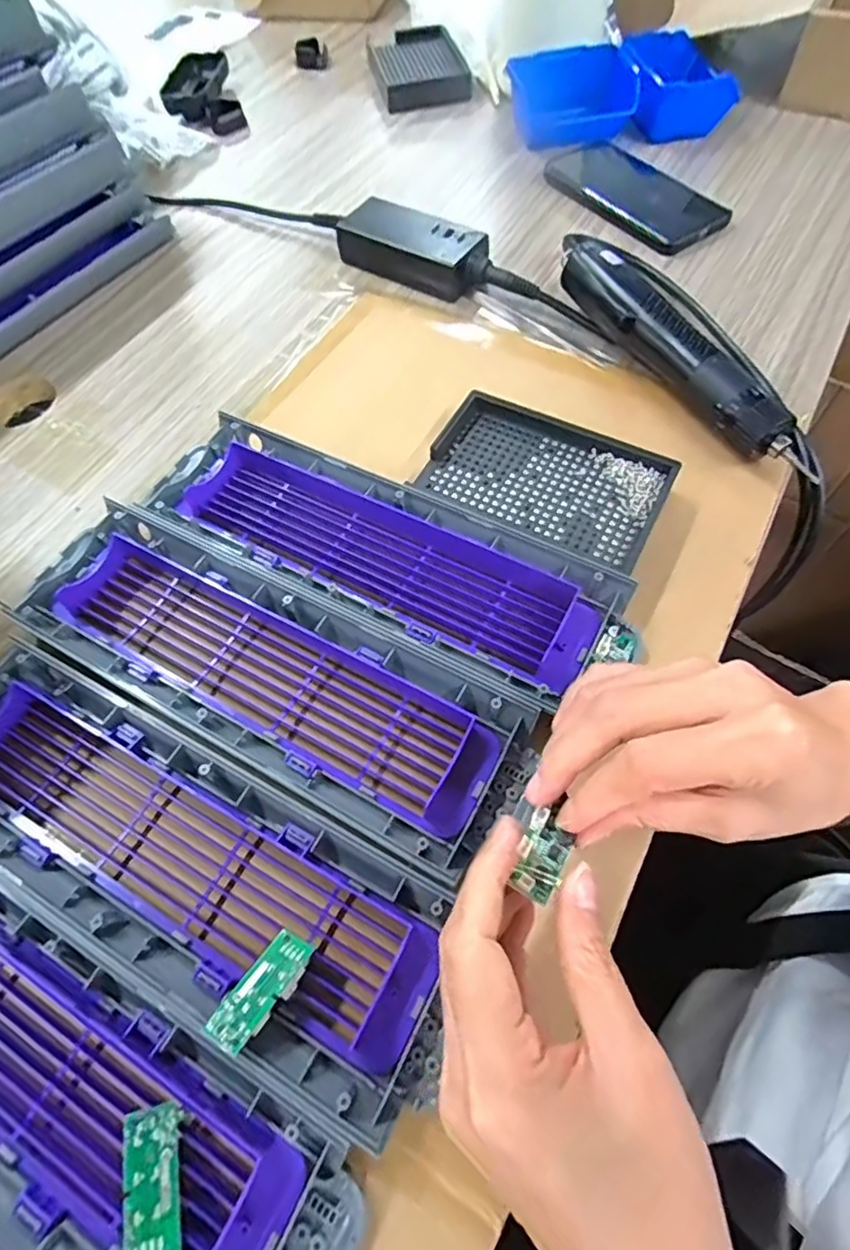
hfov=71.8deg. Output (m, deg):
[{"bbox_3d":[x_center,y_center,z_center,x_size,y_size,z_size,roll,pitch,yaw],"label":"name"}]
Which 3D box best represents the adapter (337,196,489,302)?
[{"bbox_3d":[-0.008,-0.302,0.472,0.126,0.031,0.046,27,67,16],"label":"adapter"}]

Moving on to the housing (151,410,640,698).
[{"bbox_3d":[-0.028,-0.039,0.328,0.276,0.030,0.081,25,67,15],"label":"housing"}]

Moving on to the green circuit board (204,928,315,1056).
[{"bbox_3d":[-0.062,0.139,0.224,0.019,0.007,0.043,29,41,17],"label":"green circuit board"}]

